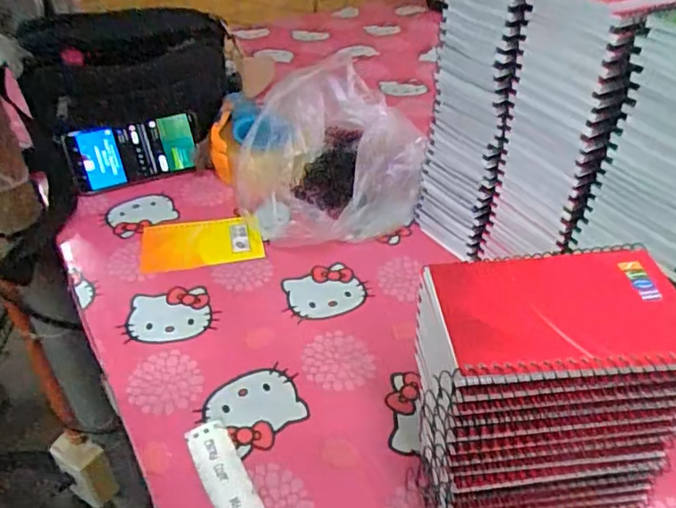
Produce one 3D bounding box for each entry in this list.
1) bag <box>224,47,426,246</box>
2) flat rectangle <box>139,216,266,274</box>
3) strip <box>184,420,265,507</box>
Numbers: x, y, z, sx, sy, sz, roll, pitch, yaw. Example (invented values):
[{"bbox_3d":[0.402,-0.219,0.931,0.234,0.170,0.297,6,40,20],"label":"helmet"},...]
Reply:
[{"bbox_3d":[-0.014,-0.133,0.717,0.229,0.103,0.265,-8,40,-9],"label":"bag"},{"bbox_3d":[-0.153,-0.012,0.646,0.130,0.007,0.077,-9,45,-8],"label":"flat rectangle"},{"bbox_3d":[-0.083,0.170,0.429,0.031,0.004,0.106,-21,44,-23],"label":"strip"}]

